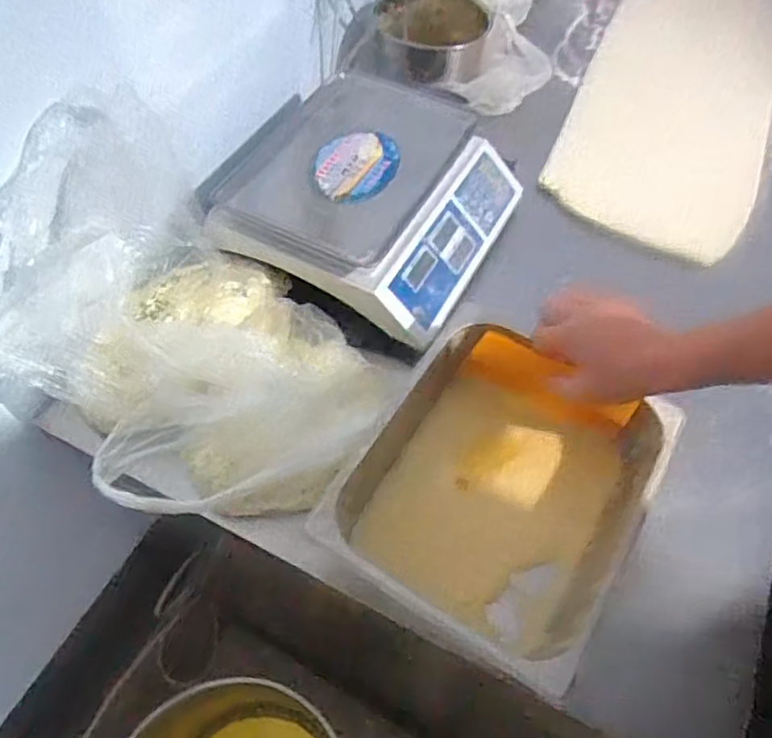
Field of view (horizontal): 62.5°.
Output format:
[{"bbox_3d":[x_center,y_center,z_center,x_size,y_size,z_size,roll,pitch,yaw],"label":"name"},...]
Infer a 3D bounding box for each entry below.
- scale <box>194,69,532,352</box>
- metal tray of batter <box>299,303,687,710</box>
[{"bbox_3d":[-0.015,-0.238,0.859,0.328,0.103,0.348,23,58,12],"label":"scale"},{"bbox_3d":[0.103,0.134,0.649,0.261,0.125,0.278,29,60,16],"label":"metal tray of batter"}]

